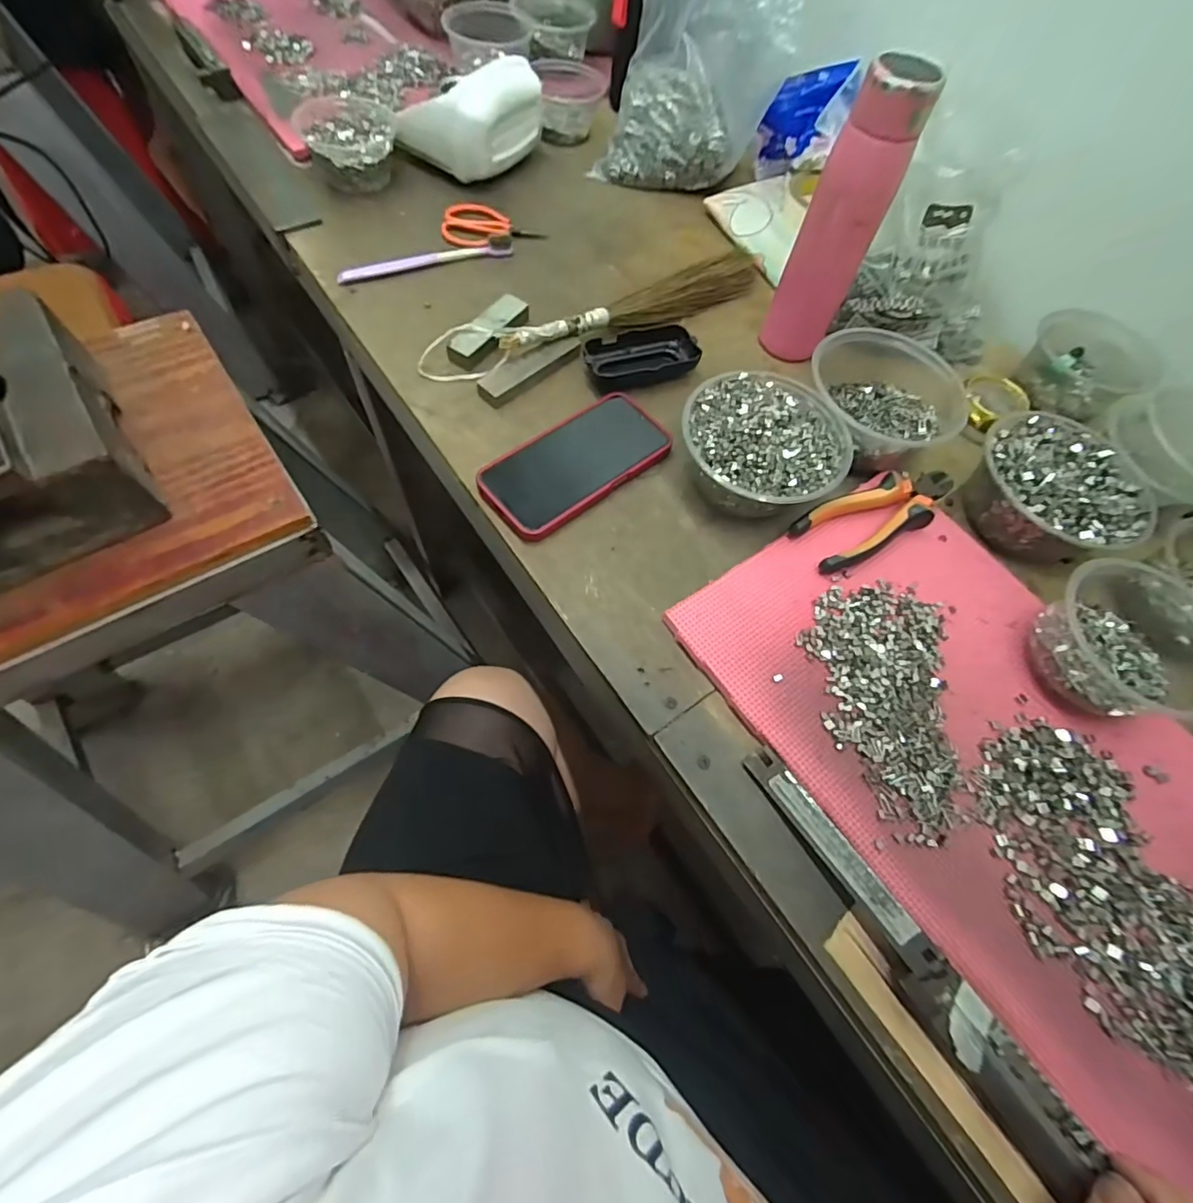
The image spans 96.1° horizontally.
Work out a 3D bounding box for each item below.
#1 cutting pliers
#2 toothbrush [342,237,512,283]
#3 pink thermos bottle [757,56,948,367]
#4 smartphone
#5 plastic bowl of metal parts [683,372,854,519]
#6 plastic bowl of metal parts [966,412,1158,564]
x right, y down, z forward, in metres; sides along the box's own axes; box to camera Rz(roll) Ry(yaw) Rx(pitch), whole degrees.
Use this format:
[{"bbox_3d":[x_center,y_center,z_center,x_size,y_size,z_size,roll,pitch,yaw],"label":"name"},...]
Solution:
[{"bbox_3d":[0.236,-0.074,0.444,0.148,0.017,0.053,-25,69,-14],"label":"cutting pliers"},{"bbox_3d":[-0.177,-0.359,0.564,0.184,0.015,0.020,-22,69,-13],"label":"toothbrush"},{"bbox_3d":[0.204,-0.311,0.459,0.062,0.208,0.057,21,64,7],"label":"pink thermos bottle"},{"bbox_3d":[-0.018,-0.120,0.461,0.166,0.015,0.081,-38,73,-18],"label":"smartphone"},{"bbox_3d":[0.137,-0.128,0.450,0.133,0.068,0.123,1,65,-3],"label":"plastic bowl of metal parts"},{"bbox_3d":[0.387,-0.094,0.460,0.123,0.060,0.133,1,65,-3],"label":"plastic bowl of metal parts"}]

